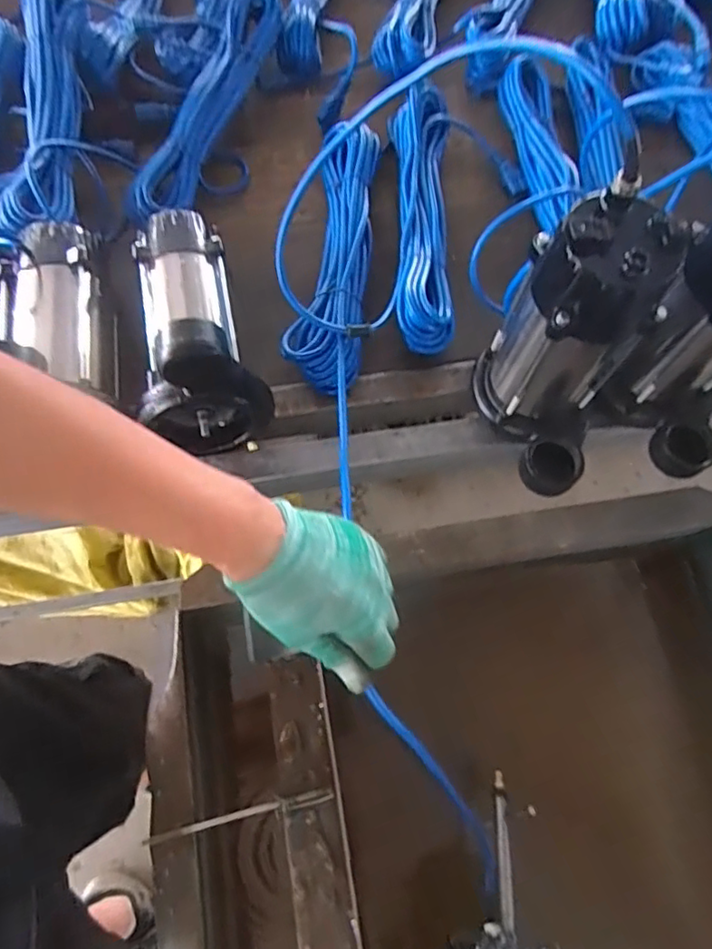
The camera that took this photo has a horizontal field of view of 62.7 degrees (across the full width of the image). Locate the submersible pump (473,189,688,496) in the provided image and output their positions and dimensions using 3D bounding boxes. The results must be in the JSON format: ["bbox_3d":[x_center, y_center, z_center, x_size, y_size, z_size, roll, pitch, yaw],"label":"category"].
[{"bbox_3d":[0.176,-0.090,0.484,0.108,0.223,0.137,6,69,0],"label":"submersible pump"}]

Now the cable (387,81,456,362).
[{"bbox_3d":[0.071,-0.293,0.648,0.064,0.039,0.341,2,69,-1],"label":"cable"}]

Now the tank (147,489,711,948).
[{"bbox_3d":[0.181,0.467,0.589,0.649,0.332,0.750,-7,70,-5],"label":"tank"}]

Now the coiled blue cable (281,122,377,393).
[{"bbox_3d":[-0.021,-0.242,0.629,0.072,0.044,0.319,6,69,1],"label":"coiled blue cable"}]

